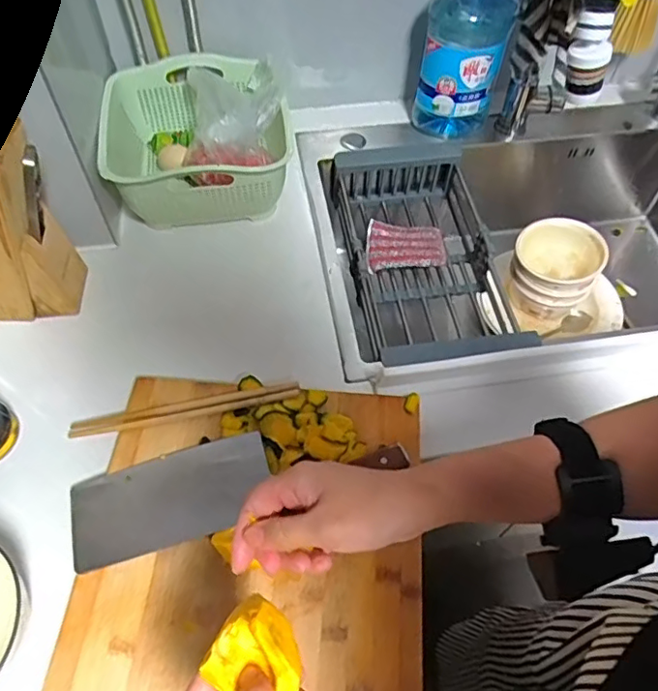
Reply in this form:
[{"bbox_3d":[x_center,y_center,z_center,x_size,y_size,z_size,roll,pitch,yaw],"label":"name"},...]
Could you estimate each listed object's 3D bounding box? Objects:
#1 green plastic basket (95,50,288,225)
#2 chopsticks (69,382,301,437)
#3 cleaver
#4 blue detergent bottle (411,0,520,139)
[{"bbox_3d":[-0.170,-0.262,0.757,0.222,0.117,0.216,-10,57,-7],"label":"green plastic basket"},{"bbox_3d":[-0.147,0.065,0.592,0.231,0.006,0.022,-9,57,-6],"label":"chopsticks"},{"bbox_3d":[-0.088,0.123,0.545,0.303,0.033,0.085,-13,58,-9],"label":"cleaver"},{"bbox_3d":[0.183,-0.404,0.767,0.101,0.266,0.069,20,59,12],"label":"blue detergent bottle"}]

